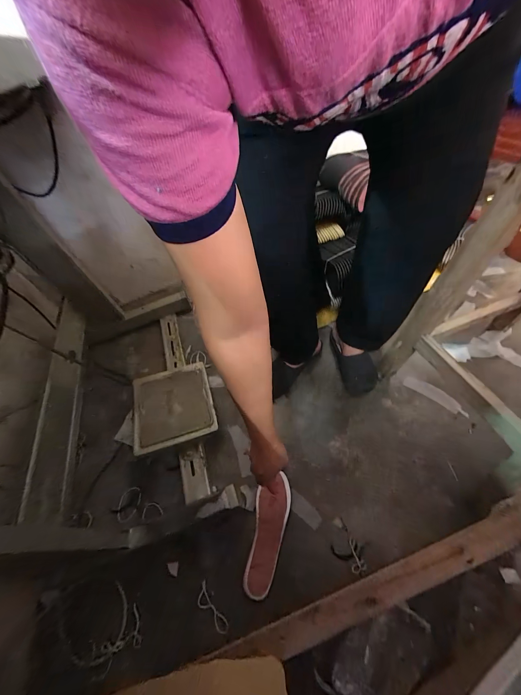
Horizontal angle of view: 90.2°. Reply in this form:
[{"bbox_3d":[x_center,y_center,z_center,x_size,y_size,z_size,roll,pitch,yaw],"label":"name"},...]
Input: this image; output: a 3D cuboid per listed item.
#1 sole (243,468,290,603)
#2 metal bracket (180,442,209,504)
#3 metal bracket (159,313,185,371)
[{"bbox_3d":[0.014,0.422,0.601,0.078,0.019,0.232,15,63,5],"label":"sole"},{"bbox_3d":[-0.178,0.339,0.695,0.068,0.026,0.129,-11,56,-14],"label":"metal bracket"},{"bbox_3d":[-0.342,-0.023,0.997,0.063,0.024,0.263,-13,56,-15],"label":"metal bracket"}]

